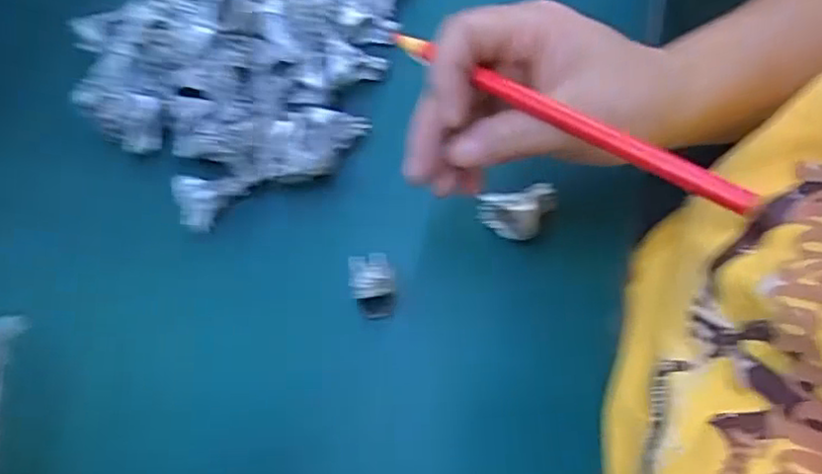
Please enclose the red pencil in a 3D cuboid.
[{"bbox_3d":[0.055,-0.050,0.262,0.162,0.007,0.008,33,77,28],"label":"red pencil"}]

